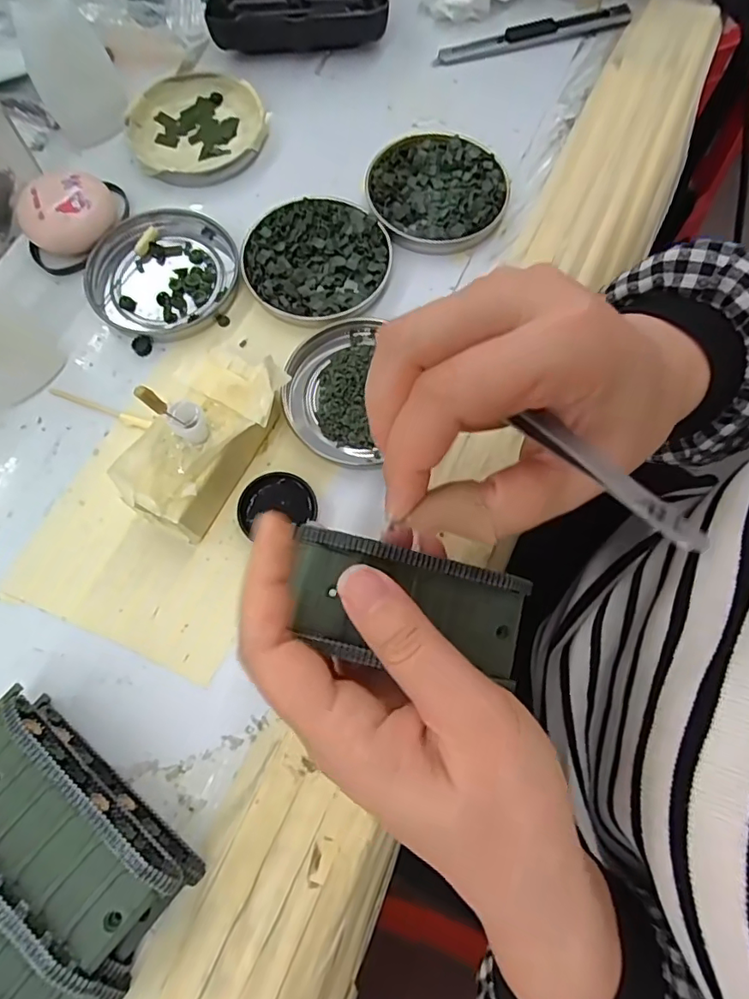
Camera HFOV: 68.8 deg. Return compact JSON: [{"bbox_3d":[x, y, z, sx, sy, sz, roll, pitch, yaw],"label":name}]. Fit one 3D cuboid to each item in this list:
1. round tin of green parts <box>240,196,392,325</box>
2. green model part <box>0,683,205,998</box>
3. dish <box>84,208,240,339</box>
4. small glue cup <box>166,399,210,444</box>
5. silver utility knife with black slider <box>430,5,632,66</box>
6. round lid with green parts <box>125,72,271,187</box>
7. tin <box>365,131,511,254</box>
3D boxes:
[{"bbox_3d":[-0.032,-0.129,0.295,0.076,0.009,0.077,0,72,1],"label":"round tin of green parts"},{"bbox_3d":[-0.116,0.122,0.202,0.101,0.037,0.045,42,78,13],"label":"green model part"},{"bbox_3d":[-0.115,-0.123,0.296,0.076,0.007,0.077,0,72,1],"label":"dish"},{"bbox_3d":[-0.078,-0.032,0.228,0.014,0.015,0.013,0,72,1],"label":"small glue cup"},{"bbox_3d":[0.103,-0.301,0.352,0.132,0.006,0.016,-16,73,-4],"label":"silver utility knife with black slider"},{"bbox_3d":[-0.106,-0.223,0.326,0.079,0.009,0.078,0,72,1],"label":"round lid with green parts"},{"bbox_3d":[0.035,-0.175,0.310,0.077,0.010,0.079,0,72,1],"label":"tin"}]

